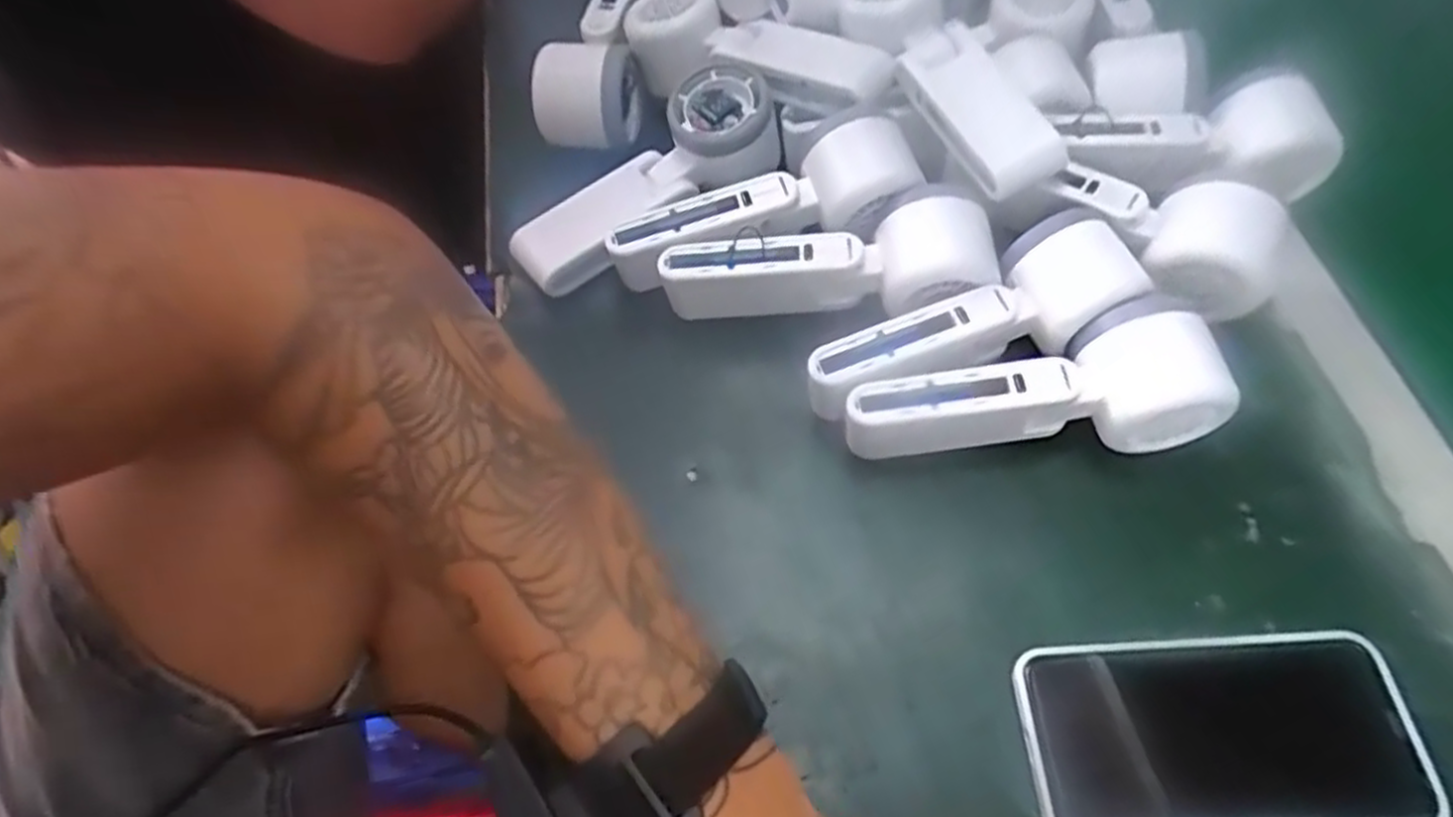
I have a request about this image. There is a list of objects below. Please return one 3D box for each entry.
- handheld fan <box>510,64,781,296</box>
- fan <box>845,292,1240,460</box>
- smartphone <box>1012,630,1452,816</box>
[{"bbox_3d":[-0.045,-0.127,0.441,0.163,0.056,0.055,-31,64,-13],"label":"handheld fan"},{"bbox_3d":[0.136,-0.007,0.365,0.159,0.063,0.051,-7,61,0],"label":"fan"},{"bbox_3d":[0.193,0.129,0.312,0.145,0.013,0.075,-3,61,1],"label":"smartphone"}]

